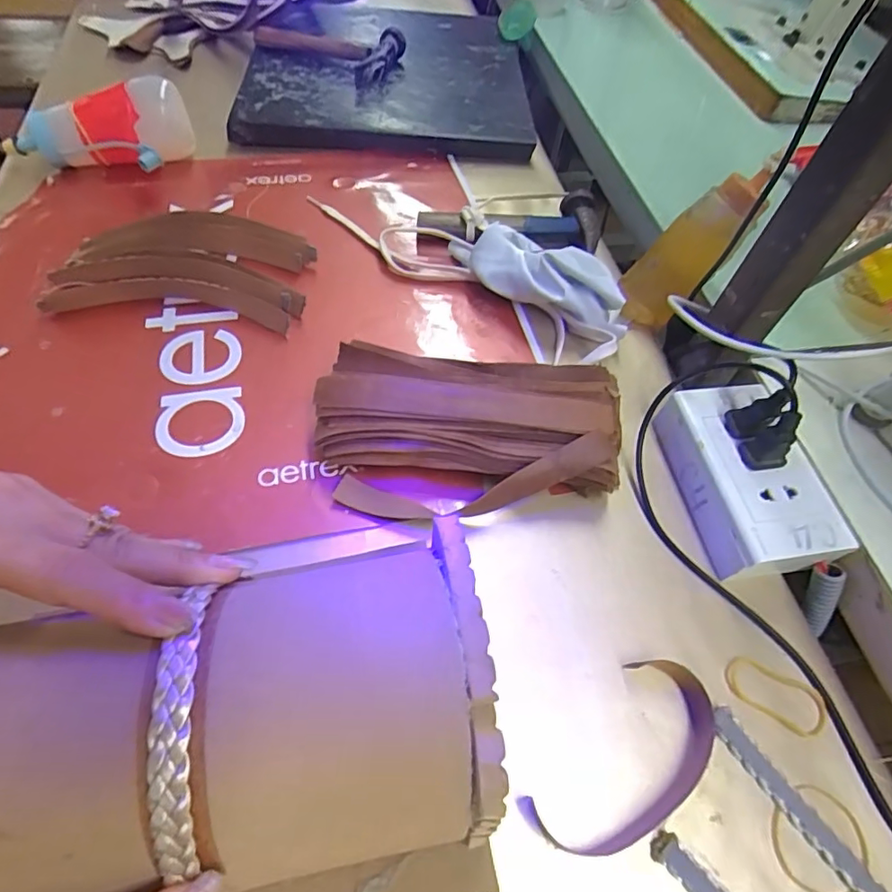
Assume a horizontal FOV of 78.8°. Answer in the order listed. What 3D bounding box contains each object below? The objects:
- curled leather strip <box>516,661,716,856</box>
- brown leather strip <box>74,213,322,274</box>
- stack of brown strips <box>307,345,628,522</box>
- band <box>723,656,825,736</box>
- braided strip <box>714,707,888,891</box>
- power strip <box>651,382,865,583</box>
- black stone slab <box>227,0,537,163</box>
[{"bbox_3d":[0.093,0.156,0.270,0.109,0.013,0.053,-38,68,-26],"label":"curled leather strip"},{"bbox_3d":[-0.203,-0.169,0.456,0.178,0.024,0.057,-5,57,-8],"label":"brown leather strip"},{"bbox_3d":[0.012,-0.007,0.342,0.188,0.048,0.102,3,57,-3],"label":"stack of brown strips"},{"bbox_3d":[0.180,0.136,0.296,0.051,0.004,0.028,22,58,9],"label":"band"},{"bbox_3d":[0.198,0.207,0.248,0.015,0.005,0.186,-30,64,-22],"label":"braided strip"},{"bbox_3d":[0.189,0.020,0.349,0.075,0.042,0.120,-7,58,-10],"label":"power strip"},{"bbox_3d":[-0.065,-0.437,0.632,0.311,0.032,0.324,1,57,-5],"label":"black stone slab"}]

